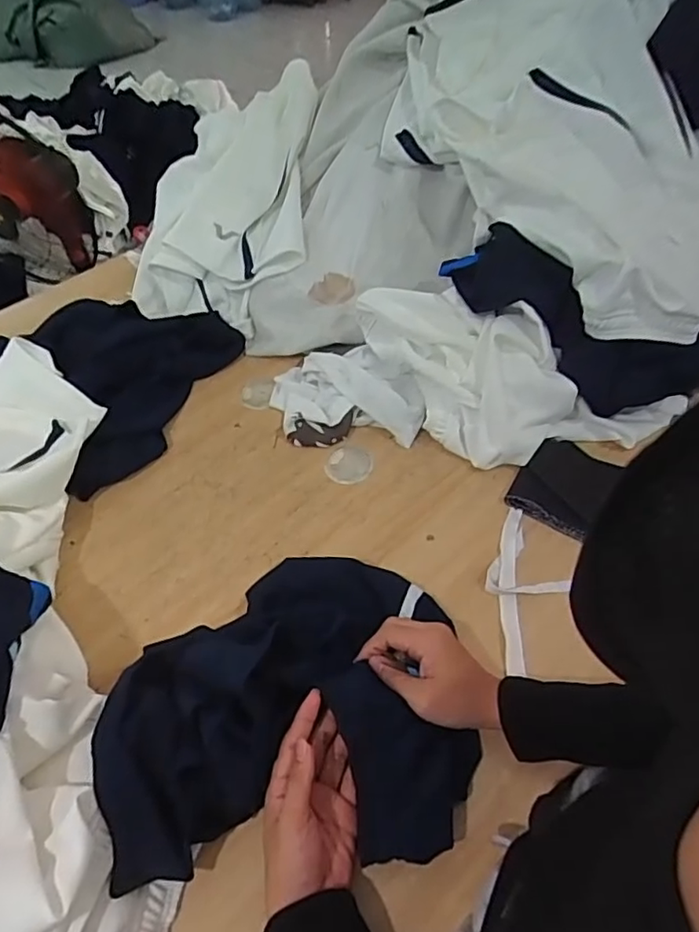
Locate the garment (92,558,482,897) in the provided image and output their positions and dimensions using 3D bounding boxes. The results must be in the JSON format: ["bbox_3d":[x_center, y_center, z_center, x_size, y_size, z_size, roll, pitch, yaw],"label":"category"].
[{"bbox_3d":[-0.056,0.218,0.598,0.333,0.083,0.304,-5,52,-2],"label":"garment"}]

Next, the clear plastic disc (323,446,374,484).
[{"bbox_3d":[0.000,-0.001,0.829,0.060,0.007,0.062,-1,52,1],"label":"clear plastic disc"}]

